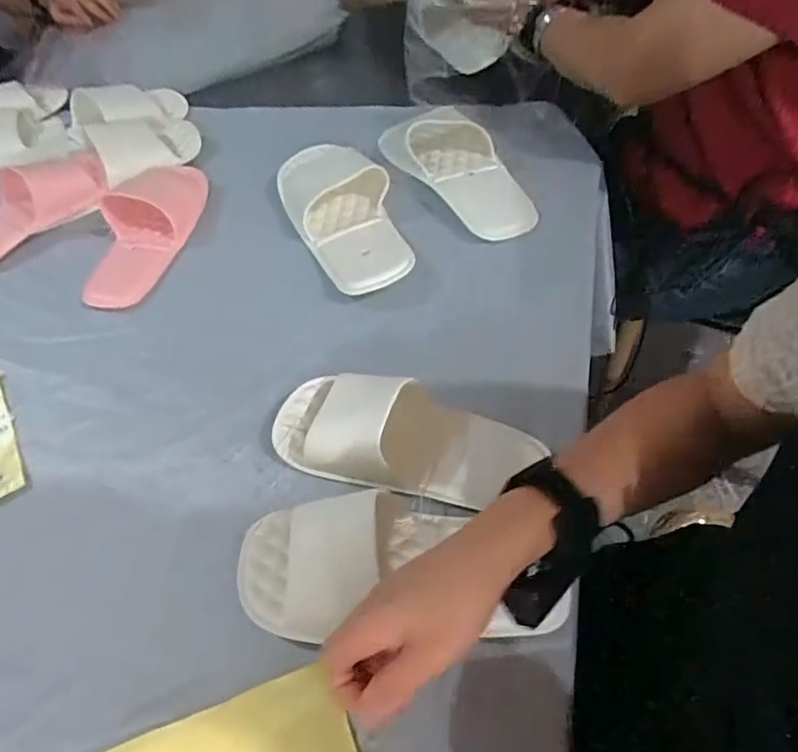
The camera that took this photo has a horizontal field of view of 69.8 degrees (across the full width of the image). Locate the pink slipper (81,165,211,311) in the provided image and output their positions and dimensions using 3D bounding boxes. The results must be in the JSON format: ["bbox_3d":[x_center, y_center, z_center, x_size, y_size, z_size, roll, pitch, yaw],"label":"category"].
[{"bbox_3d":[-0.303,-0.191,0.680,0.083,0.064,0.243,7,54,11],"label":"pink slipper"}]

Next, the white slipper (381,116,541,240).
[{"bbox_3d":[0.073,-0.264,0.685,0.112,0.058,0.261,-30,56,-16],"label":"white slipper"}]

